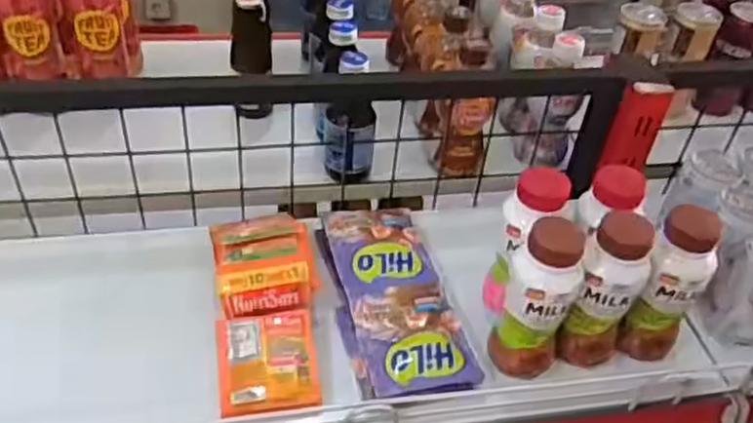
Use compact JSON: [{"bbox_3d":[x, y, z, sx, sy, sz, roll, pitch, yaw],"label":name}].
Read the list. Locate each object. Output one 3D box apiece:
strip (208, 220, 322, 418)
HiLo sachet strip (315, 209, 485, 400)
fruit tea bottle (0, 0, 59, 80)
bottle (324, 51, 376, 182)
[{"bbox_3d":[-0.090,0.076,0.577,0.080,0.032,0.184,-2,55,-9],"label":"strip"},{"bbox_3d":[0.011,0.072,0.616,0.095,0.026,0.205,-8,44,-15],"label":"HiLo sachet strip"},{"bbox_3d":[-0.363,-0.213,0.715,0.056,0.155,0.053,-17,47,-24],"label":"fruit tea bottle"},{"bbox_3d":[-0.027,-0.093,0.700,0.048,0.126,0.044,3,42,-3],"label":"bottle"}]

